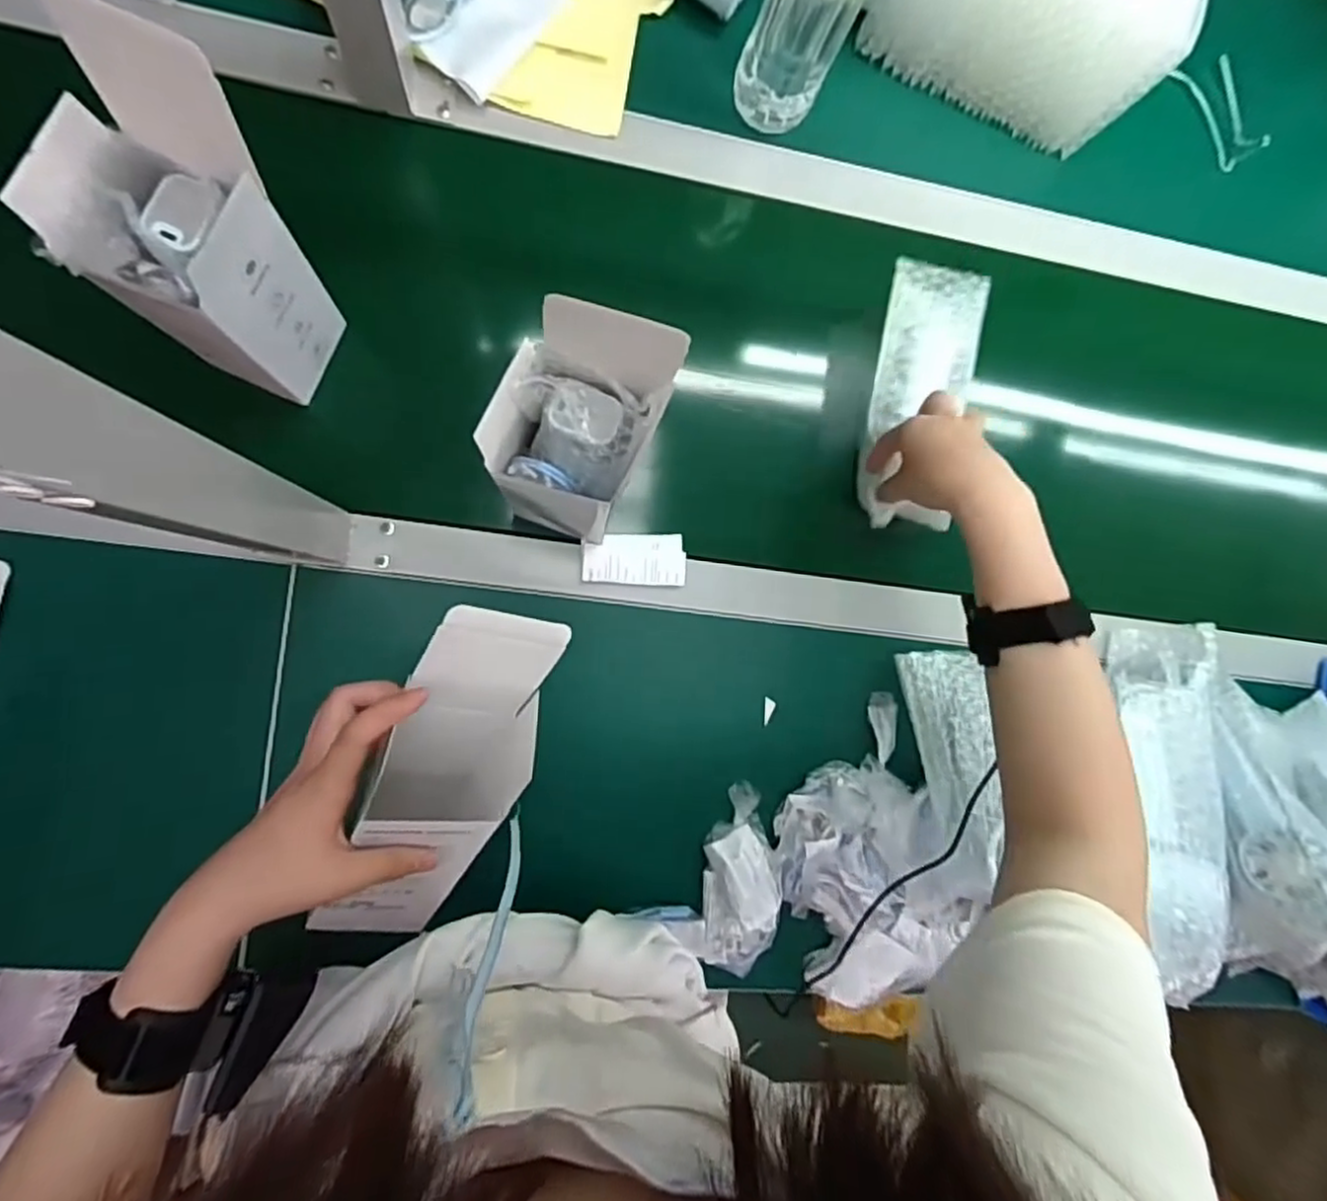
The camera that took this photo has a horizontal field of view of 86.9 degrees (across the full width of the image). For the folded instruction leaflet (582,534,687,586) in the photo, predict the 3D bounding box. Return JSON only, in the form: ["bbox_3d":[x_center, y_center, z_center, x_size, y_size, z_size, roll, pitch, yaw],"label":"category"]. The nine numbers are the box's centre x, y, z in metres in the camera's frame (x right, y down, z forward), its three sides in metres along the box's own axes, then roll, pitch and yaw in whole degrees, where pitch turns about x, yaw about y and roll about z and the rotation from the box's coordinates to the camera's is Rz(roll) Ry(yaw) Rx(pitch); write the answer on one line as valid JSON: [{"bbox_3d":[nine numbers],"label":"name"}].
[{"bbox_3d":[-0.023,-0.033,0.550,0.081,0.009,0.041,3,89,-9],"label":"folded instruction leaflet"}]

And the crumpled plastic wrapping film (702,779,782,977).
[{"bbox_3d":[0.062,0.222,0.556,0.060,0.043,0.154,2,90,-9],"label":"crumpled plastic wrapping film"}]

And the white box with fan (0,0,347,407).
[{"bbox_3d":[-0.260,-0.198,0.393,0.078,0.218,0.086,26,86,-8],"label":"white box with fan"}]

